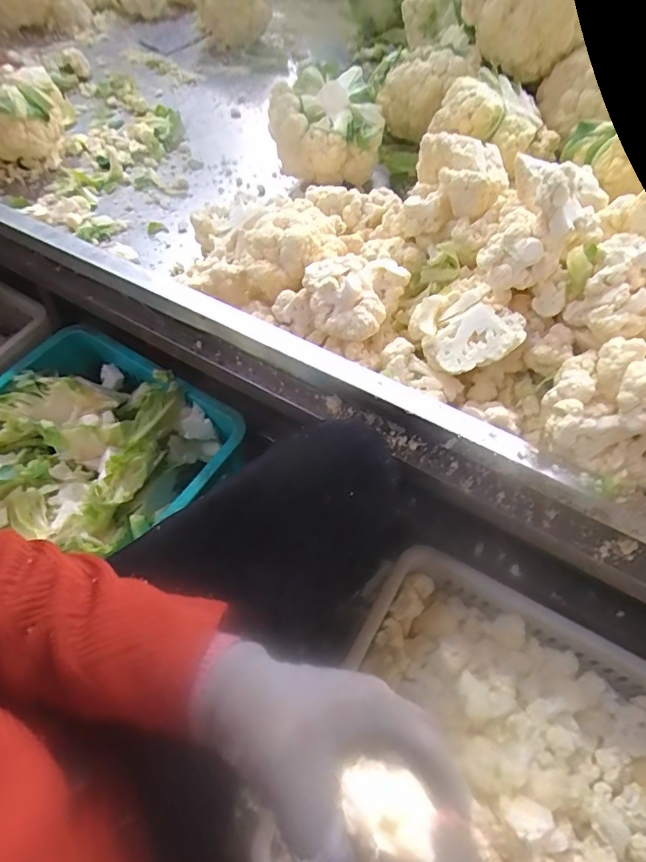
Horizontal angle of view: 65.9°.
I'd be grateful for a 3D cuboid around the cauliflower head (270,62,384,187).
[{"bbox_3d":[0.004,-0.456,0.757,0.163,0.121,0.121,-2,57,-2],"label":"cauliflower head"}]

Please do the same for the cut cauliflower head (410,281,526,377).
[{"bbox_3d":[0.145,-0.107,0.510,0.093,0.047,0.110,-28,62,-18],"label":"cut cauliflower head"}]

